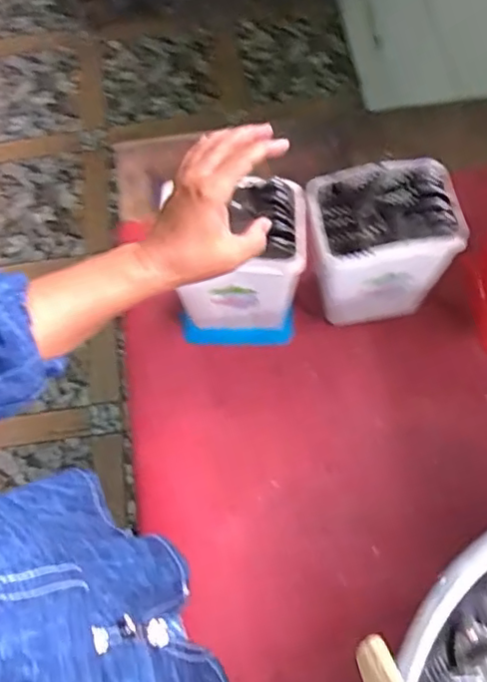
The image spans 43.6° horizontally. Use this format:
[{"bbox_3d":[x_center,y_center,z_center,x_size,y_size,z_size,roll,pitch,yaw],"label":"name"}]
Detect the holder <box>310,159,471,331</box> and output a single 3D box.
[{"bbox_3d":[0.123,-0.089,0.590,0.117,0.168,0.088,-12,67,-4],"label":"holder"}]

